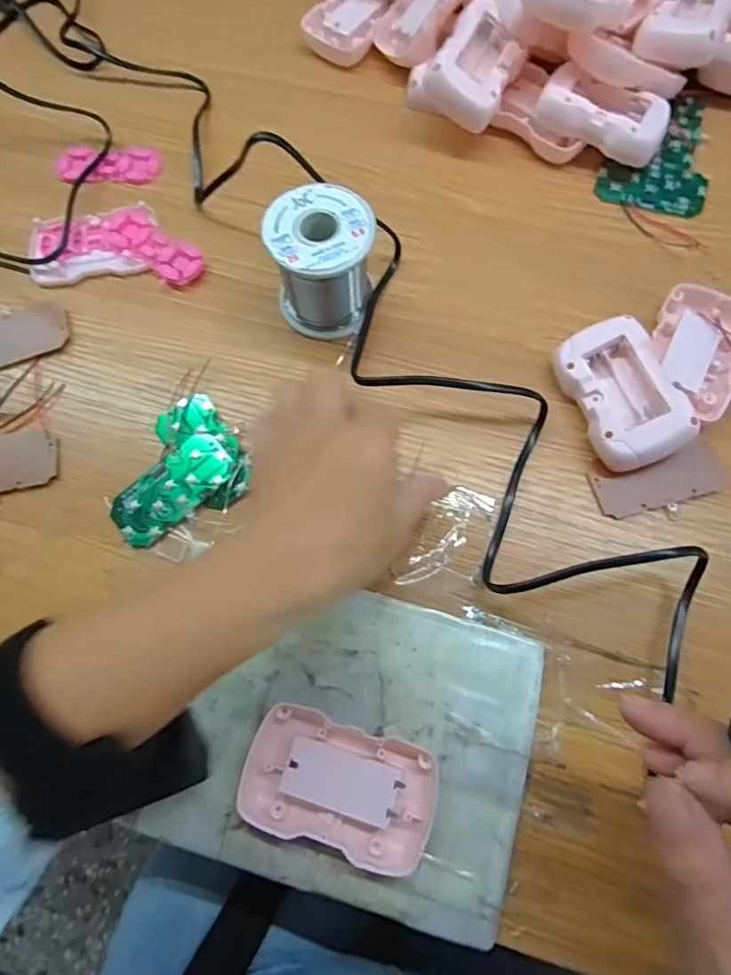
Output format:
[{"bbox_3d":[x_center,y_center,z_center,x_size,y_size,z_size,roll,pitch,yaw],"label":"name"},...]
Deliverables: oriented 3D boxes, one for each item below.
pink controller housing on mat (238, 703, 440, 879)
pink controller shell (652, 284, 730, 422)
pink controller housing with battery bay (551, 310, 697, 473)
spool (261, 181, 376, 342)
[{"bbox_3d":[-0.012,0.143,0.262,0.088,0.017,0.054,15,73,6],"label":"pink controller housing on mat"},{"bbox_3d":[0.201,-0.083,0.335,0.053,0.017,0.080,26,75,9],"label":"pink controller shell"},{"bbox_3d":[0.148,-0.055,0.315,0.053,0.019,0.084,-23,68,11],"label":"pink controller housing with battery bay"},{"bbox_3d":[-0.026,-0.136,0.336,0.059,0.066,0.060,0,72,1],"label":"spool"}]

